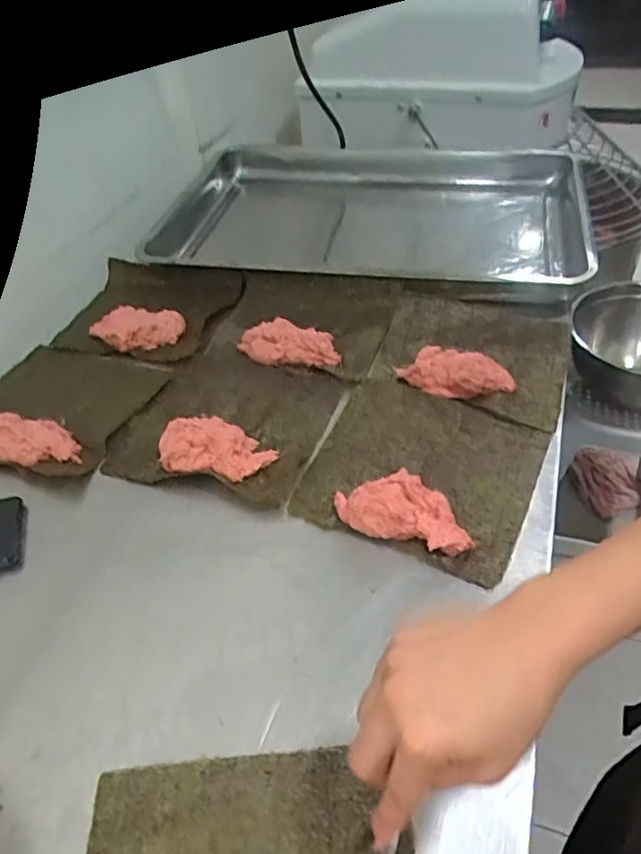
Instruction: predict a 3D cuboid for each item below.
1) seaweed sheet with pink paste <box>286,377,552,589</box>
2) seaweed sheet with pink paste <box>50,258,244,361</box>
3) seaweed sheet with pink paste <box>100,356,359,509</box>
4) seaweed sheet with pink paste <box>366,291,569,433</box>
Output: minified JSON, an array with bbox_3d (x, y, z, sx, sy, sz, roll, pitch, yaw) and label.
[{"bbox_3d":[0.094,0.030,0.576,0.199,0.033,0.188,17,50,21],"label":"seaweed sheet with pink paste"},{"bbox_3d":[-0.227,-0.160,0.793,0.210,0.033,0.161,13,48,18],"label":"seaweed sheet with pink paste"},{"bbox_3d":[-0.097,-0.013,0.641,0.203,0.028,0.193,16,49,20],"label":"seaweed sheet with pink paste"},{"bbox_3d":[0.175,-0.097,0.705,0.206,0.032,0.197,14,48,18],"label":"seaweed sheet with pink paste"}]

